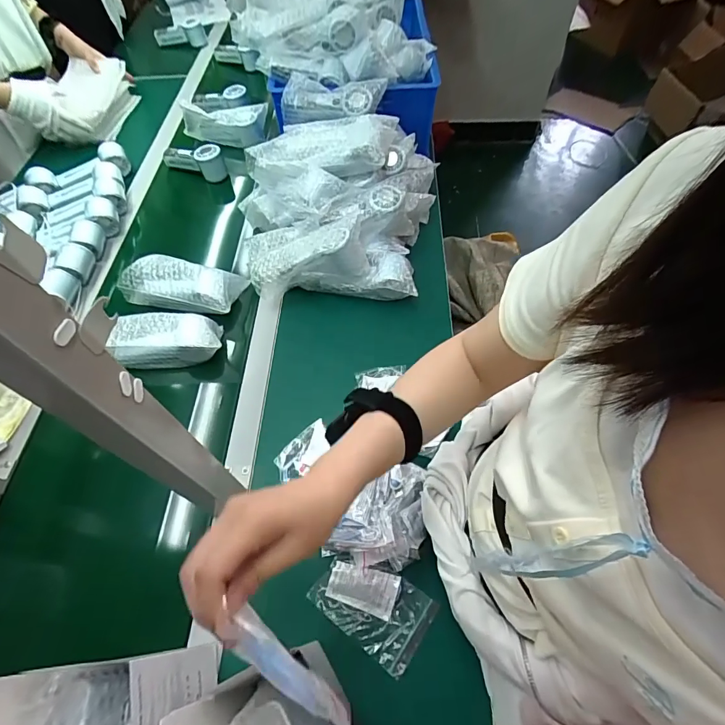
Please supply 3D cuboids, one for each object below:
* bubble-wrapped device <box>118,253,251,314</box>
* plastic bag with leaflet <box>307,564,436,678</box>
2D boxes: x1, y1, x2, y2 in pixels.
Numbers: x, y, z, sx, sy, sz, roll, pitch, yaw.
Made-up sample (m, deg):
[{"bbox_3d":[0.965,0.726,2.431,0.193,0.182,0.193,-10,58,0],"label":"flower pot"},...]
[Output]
[{"bbox_3d":[-0.316,-0.140,0.724,0.201,0.066,0.085,9,56,8],"label":"bubble-wrapped device"},{"bbox_3d":[0.012,0.282,0.482,0.130,0.011,0.086,32,75,16],"label":"plastic bag with leaflet"}]

